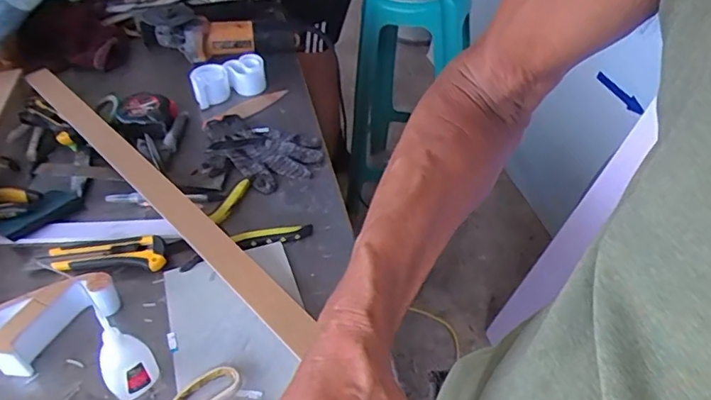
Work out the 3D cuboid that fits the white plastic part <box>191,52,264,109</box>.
[{"bbox_3d":[-0.215,-0.208,0.940,0.128,0.045,0.063,-29,48,-28],"label":"white plastic part"}]

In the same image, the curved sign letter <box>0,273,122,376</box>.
[{"bbox_3d":[-0.316,0.121,0.560,0.059,0.047,0.129,28,48,29],"label":"curved sign letter"}]

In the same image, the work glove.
[{"bbox_3d":[-0.134,-0.082,0.805,0.181,0.019,0.126,33,50,32],"label":"work glove"}]

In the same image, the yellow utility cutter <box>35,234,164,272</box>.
[{"bbox_3d":[-0.292,0.063,0.638,0.142,0.029,0.037,0,41,1],"label":"yellow utility cutter"}]

